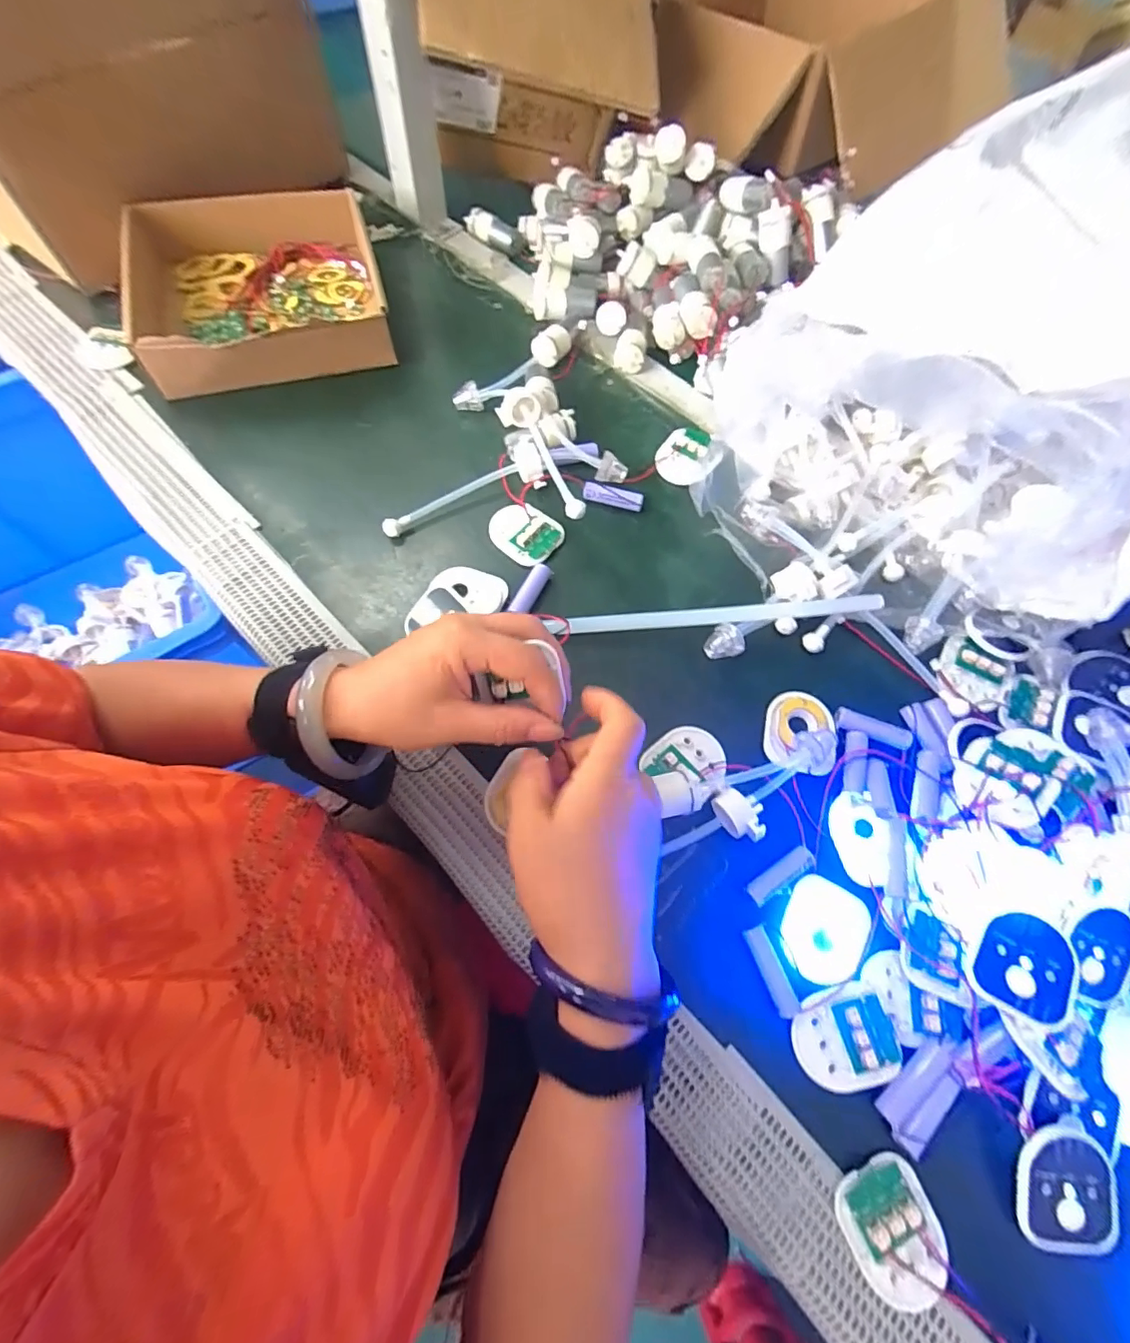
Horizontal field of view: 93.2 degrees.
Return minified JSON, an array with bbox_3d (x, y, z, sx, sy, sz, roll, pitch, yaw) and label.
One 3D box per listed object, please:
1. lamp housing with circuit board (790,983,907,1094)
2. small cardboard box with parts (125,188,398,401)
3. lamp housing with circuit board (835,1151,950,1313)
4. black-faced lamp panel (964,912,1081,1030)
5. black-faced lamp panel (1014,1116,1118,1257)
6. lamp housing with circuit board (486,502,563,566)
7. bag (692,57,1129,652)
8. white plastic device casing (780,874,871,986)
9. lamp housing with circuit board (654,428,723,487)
[{"bbox_3d":[0.164,0.215,0.308,0.057,0.010,0.049,-18,68,-10],"label":"lamp housing with circuit board"},{"bbox_3d":[-0.292,-0.362,0.512,0.223,0.063,0.218,-14,68,-9],"label":"small cardboard box with parts"},{"bbox_3d":[0.172,0.292,0.278,0.049,0.012,0.054,-20,69,-11],"label":"lamp housing with circuit board"},{"bbox_3d":[0.259,0.166,0.301,0.051,0.007,0.056,31,70,22],"label":"black-faced lamp panel"},{"bbox_3d":[0.267,0.273,0.284,0.047,0.010,0.060,5,83,7],"label":"black-faced lamp panel"},{"bbox_3d":[-0.034,-0.114,0.440,0.059,0.009,0.044,25,67,8],"label":"lamp housing with circuit board"},{"bbox_3d":[0.319,-0.231,0.397,0.299,0.160,0.450,32,72,10],"label":"bag"},{"bbox_3d":[0.162,0.161,0.334,0.050,0.006,0.059,29,68,10],"label":"white plastic device casing"},{"bbox_3d":[0.111,-0.191,0.479,0.054,0.016,0.054,-1,71,2],"label":"lamp housing with circuit board"}]

